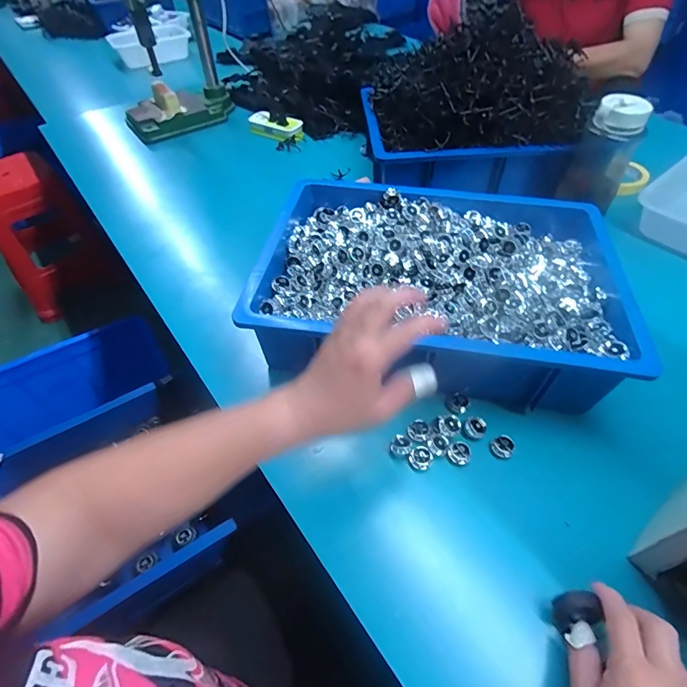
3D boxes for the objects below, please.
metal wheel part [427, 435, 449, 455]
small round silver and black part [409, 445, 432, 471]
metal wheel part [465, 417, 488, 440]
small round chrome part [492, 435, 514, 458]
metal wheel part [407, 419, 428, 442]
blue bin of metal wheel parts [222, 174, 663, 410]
[{"bbox_3d":[0.104,0.111,0.446,0.025,0.008,0.019,-28,55,-19],"label":"metal wheel part"},{"bbox_3d":[0.085,0.125,0.441,0.025,0.011,0.022,-35,57,-23],"label":"small round silver and black part"},{"bbox_3d":[0.150,0.095,0.459,0.024,0.015,0.019,24,56,21],"label":"metal wheel part"},{"bbox_3d":[0.176,0.114,0.448,0.022,0.010,0.022,-1,51,2],"label":"small round chrome part"},{"bbox_3d":[0.084,0.097,0.456,0.022,0.006,0.023,11,52,12],"label":"metal wheel part"},{"bbox_3d":[0.126,-0.082,0.536,0.444,0.100,0.341,5,51,7],"label":"blue bin of metal wheel parts"}]

